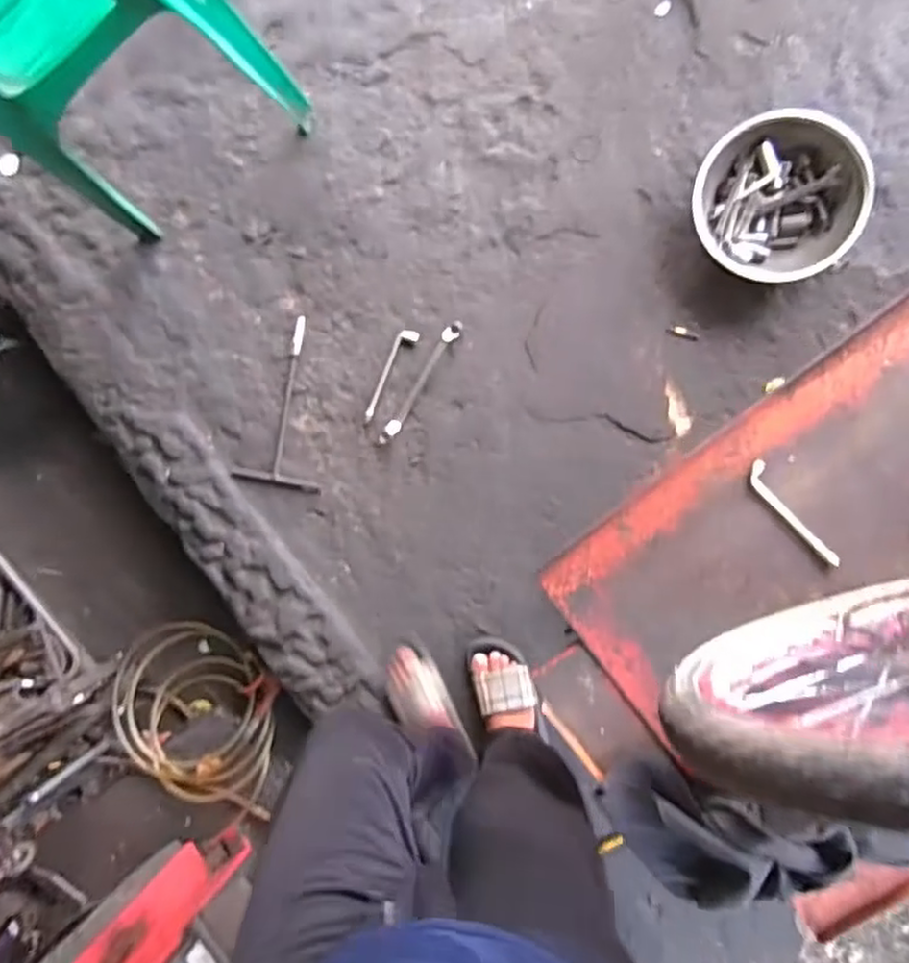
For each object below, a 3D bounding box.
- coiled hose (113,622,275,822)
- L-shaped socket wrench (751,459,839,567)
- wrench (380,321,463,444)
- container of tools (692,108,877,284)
[{"bbox_3d":[-0.600,0.549,1.543,0.397,0.073,0.332,6,96,8],"label":"coiled hose"},{"bbox_3d":[0.413,0.042,0.836,0.026,0.010,0.154,-37,89,10],"label":"L-shaped socket wrench"},{"bbox_3d":[-0.066,-0.189,1.313,0.029,0.024,0.271,34,99,4],"label":"wrench"},{"bbox_3d":[0.547,-0.479,1.159,0.262,0.091,0.255,1,95,8],"label":"container of tools"}]

